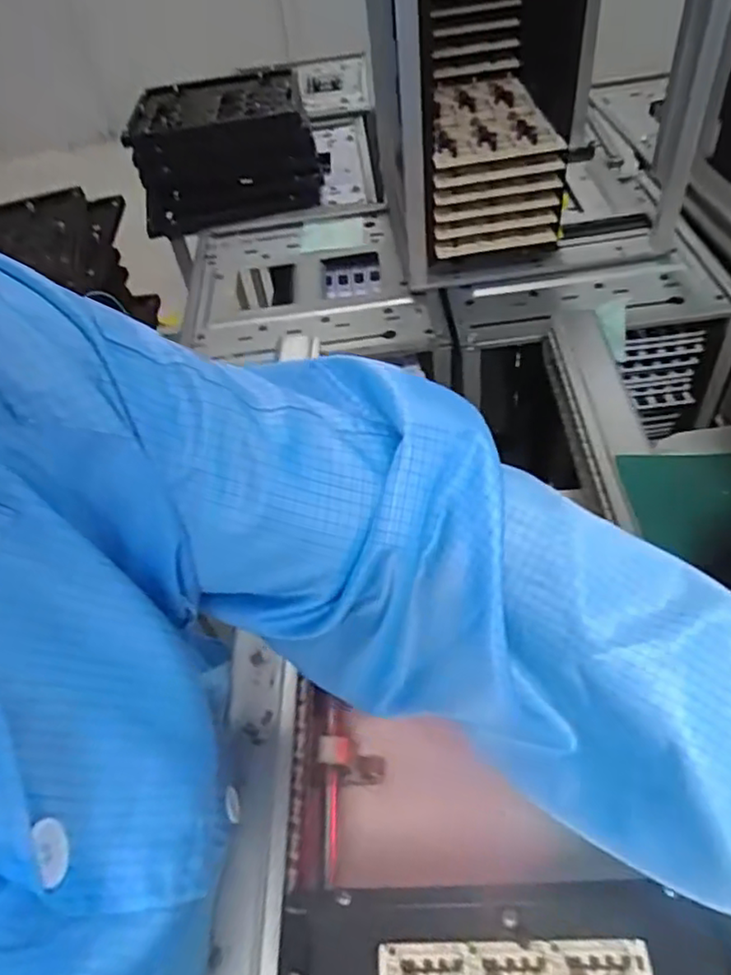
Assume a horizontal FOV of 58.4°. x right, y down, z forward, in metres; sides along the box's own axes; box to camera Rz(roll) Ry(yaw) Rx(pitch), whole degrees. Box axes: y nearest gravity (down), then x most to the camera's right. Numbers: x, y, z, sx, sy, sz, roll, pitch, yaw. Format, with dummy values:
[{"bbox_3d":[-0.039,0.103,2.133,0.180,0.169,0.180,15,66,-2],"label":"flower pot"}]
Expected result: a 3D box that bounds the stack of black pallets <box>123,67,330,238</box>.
[{"bbox_3d":[-0.217,-0.529,1.023,0.268,0.123,0.278,-13,48,-3],"label":"stack of black pallets"}]

